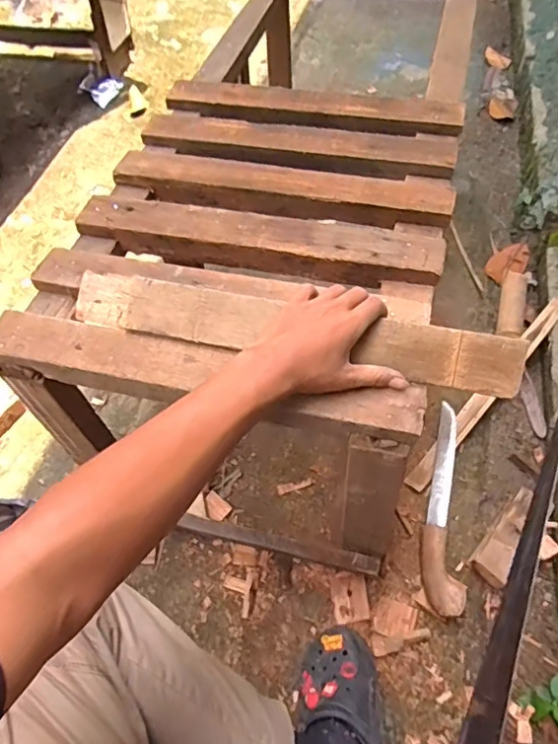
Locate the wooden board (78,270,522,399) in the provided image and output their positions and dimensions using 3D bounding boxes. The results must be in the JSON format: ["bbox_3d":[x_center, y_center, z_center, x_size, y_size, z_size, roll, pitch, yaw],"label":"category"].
[{"bbox_3d":[0.001,-0.042,0.551,0.455,0.022,0.055,11,93,12],"label":"wooden board"}]

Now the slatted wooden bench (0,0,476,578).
[{"bbox_3d":[0.055,-0.295,0.964,0.447,0.380,1.102,11,55,12],"label":"slatted wooden bench"}]

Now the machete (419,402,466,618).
[{"bbox_3d":[0.260,0.203,0.887,0.057,0.028,0.351,5,54,8],"label":"machete"}]

